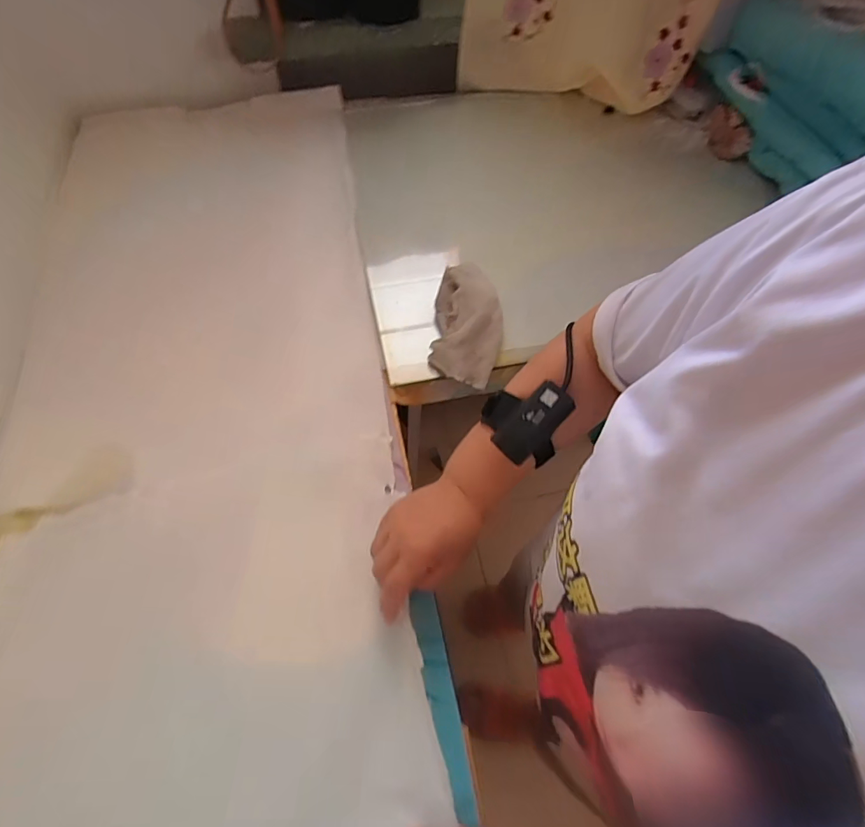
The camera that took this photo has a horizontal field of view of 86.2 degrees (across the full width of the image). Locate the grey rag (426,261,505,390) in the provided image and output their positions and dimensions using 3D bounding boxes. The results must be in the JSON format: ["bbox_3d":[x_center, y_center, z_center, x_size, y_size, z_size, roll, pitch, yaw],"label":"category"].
[{"bbox_3d":[0.044,-0.112,0.571,0.085,0.065,0.151,7,62,3],"label":"grey rag"}]

